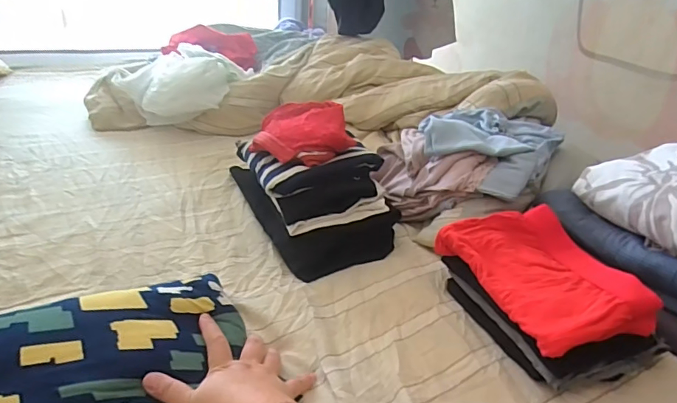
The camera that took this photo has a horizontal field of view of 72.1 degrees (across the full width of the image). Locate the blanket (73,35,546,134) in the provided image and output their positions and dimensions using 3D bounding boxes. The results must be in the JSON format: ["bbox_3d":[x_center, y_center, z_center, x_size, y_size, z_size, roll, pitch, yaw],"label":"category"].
[{"bbox_3d":[-0.074,-0.289,1.182,1.085,0.237,0.442,10,31,12],"label":"blanket"}]

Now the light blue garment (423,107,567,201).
[{"bbox_3d":[0.242,-0.099,0.776,0.204,0.068,0.206,23,33,33],"label":"light blue garment"}]

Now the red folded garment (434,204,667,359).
[{"bbox_3d":[0.240,0.080,0.562,0.150,0.050,0.216,-6,28,-18],"label":"red folded garment"}]

